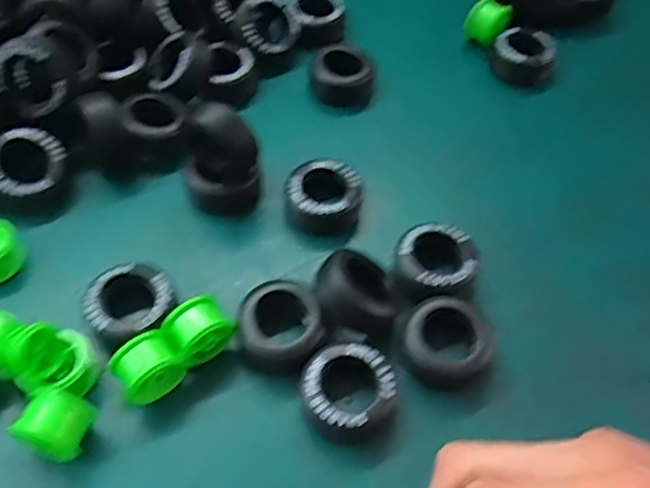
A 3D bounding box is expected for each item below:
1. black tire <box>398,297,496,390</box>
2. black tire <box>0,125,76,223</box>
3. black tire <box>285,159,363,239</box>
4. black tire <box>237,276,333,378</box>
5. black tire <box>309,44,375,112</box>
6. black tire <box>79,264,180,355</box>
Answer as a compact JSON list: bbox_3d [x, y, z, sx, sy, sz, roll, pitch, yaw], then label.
[{"bbox_3d":[0.067,0.055,0.346,0.047,0.020,0.045,2,55,-2],"label":"black tire"},{"bbox_3d":[-0.188,-0.045,0.397,0.046,0.028,0.051,-37,92,-29],"label":"black tire"},{"bbox_3d":[-0.001,-0.031,0.402,0.046,0.026,0.042,10,55,4],"label":"black tire"},{"bbox_3d":[-0.025,0.048,0.345,0.046,0.026,0.048,2,55,-2],"label":"black tire"},{"bbox_3d":[0.013,-0.126,0.470,0.046,0.027,0.044,2,55,-2],"label":"black tire"},{"bbox_3d":[-0.107,0.037,0.350,0.046,0.029,0.046,-32,62,-23],"label":"black tire"}]

